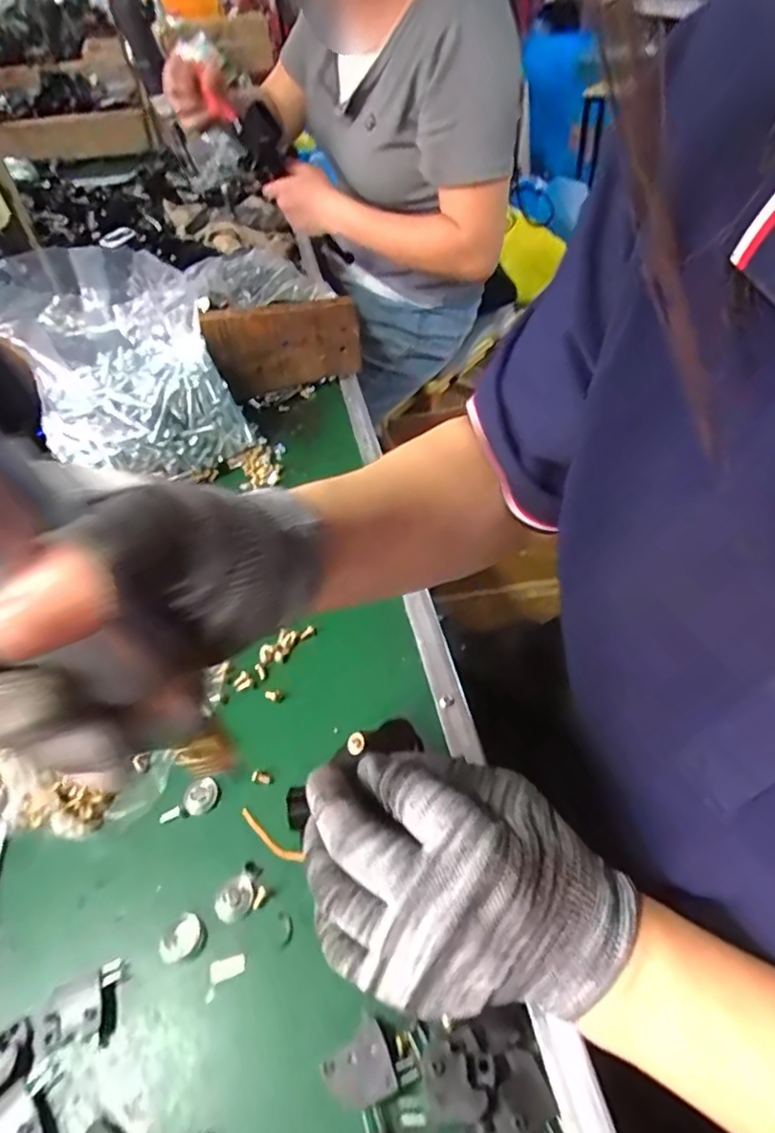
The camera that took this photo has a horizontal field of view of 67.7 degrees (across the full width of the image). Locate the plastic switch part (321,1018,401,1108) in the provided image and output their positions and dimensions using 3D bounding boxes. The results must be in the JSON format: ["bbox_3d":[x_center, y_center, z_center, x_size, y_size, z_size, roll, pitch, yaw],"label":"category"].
[{"bbox_3d":[-0.011,0.204,0.233,0.026,0.005,0.023,-25,49,-17],"label":"plastic switch part"}]

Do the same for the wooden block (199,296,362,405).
[{"bbox_3d":[-0.099,-0.212,0.569,0.142,0.098,0.022,-15,47,-8],"label":"wooden block"}]

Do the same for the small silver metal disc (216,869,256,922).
[{"bbox_3d":[-0.075,0.164,0.286,0.021,0.005,0.017,-36,53,-25],"label":"small silver metal disc"}]

